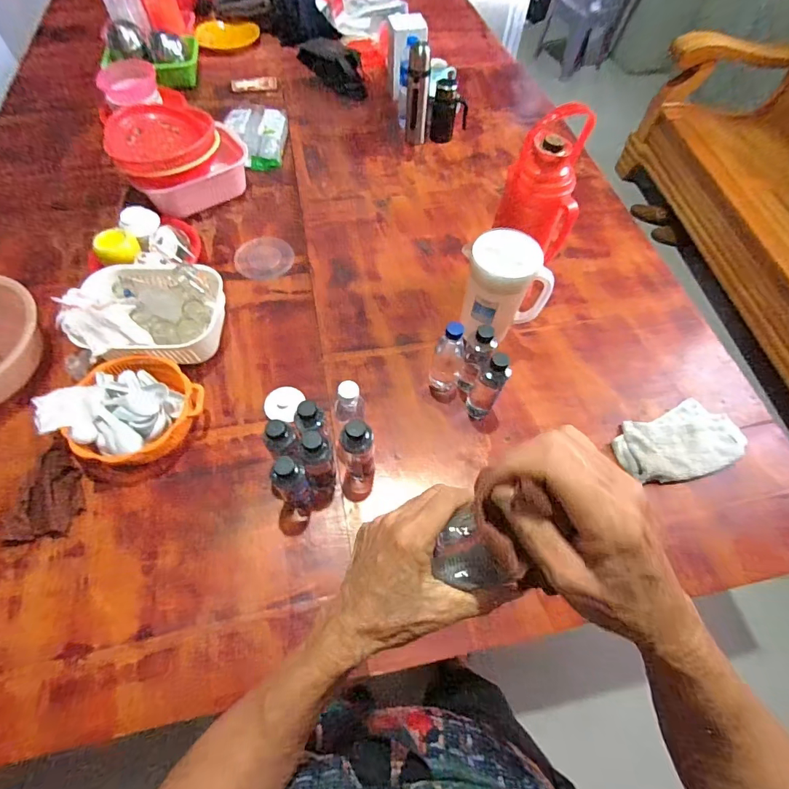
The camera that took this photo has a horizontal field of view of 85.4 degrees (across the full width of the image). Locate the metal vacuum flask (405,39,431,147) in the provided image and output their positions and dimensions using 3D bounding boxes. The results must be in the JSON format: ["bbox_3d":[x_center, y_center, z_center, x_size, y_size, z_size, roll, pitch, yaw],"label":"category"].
[{"bbox_3d":[0.066,-0.853,1.238,0.065,0.243,0.057,2,60,1],"label":"metal vacuum flask"}]

